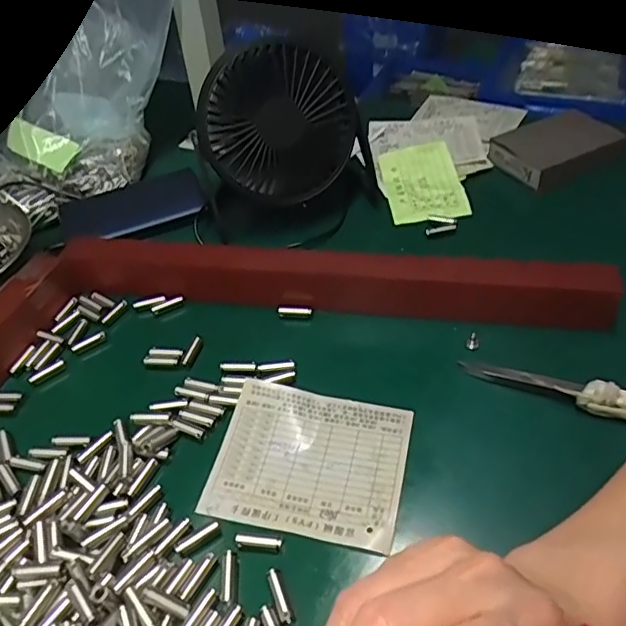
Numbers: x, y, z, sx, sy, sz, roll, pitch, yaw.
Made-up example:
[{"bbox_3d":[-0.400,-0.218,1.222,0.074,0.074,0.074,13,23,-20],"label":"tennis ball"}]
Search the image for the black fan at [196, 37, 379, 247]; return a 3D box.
[{"bbox_3d":[-0.022,-0.144,0.467,0.135,0.137,0.080,-1,44,3],"label":"black fan"}]

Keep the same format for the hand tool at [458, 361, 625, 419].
[{"bbox_3d":[0.144,0.044,0.340,0.103,0.020,0.015,18,49,22],"label":"hand tool"}]

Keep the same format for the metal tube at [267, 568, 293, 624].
[{"bbox_3d":[-0.016,0.138,0.274,0.006,0.004,0.026,-17,43,-12],"label":"metal tube"}]

